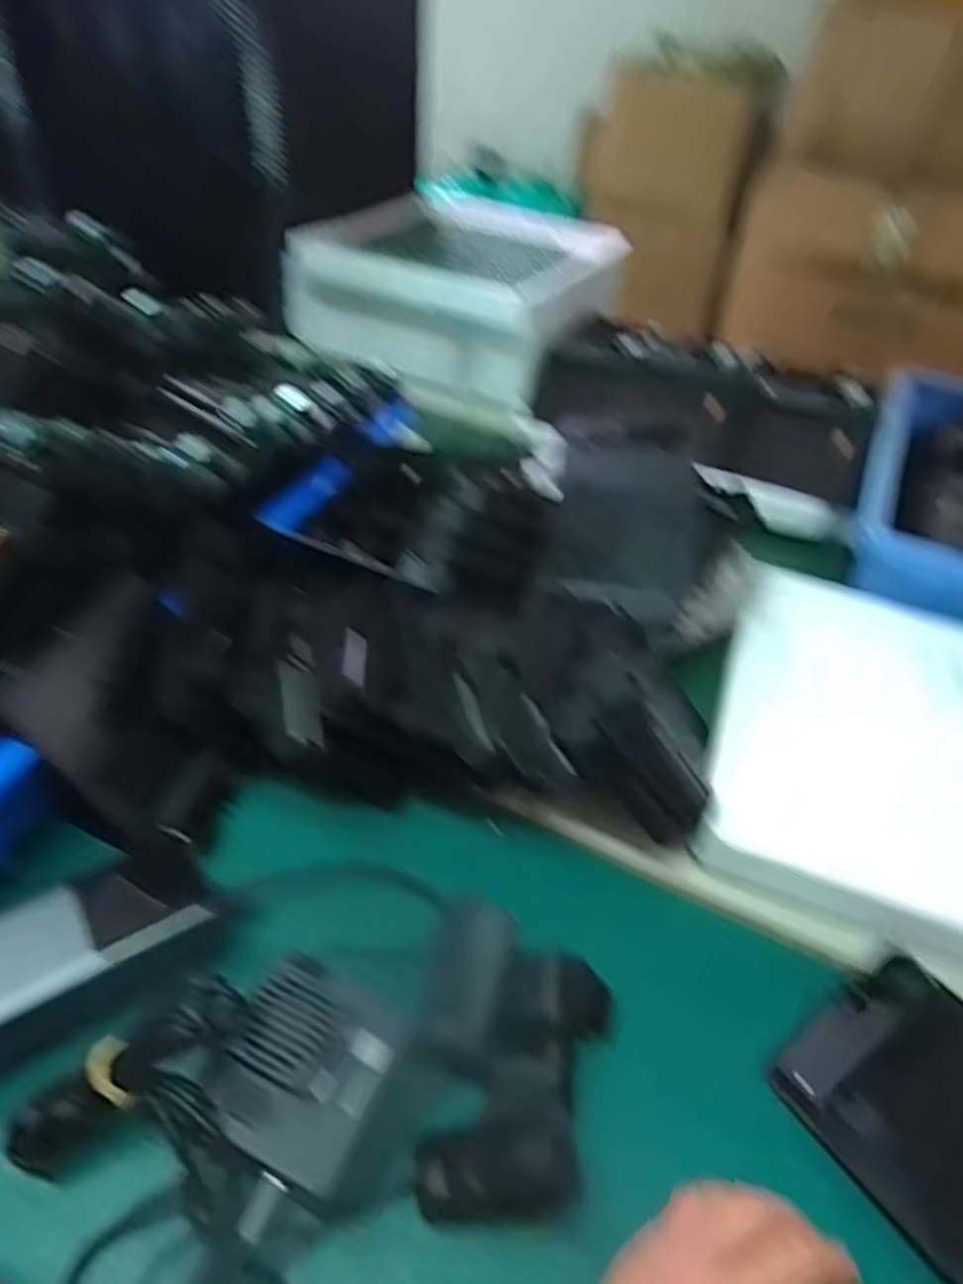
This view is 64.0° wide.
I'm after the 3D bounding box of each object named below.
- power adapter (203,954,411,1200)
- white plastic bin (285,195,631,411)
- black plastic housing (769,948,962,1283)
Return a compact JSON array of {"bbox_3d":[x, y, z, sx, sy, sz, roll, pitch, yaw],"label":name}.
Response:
[{"bbox_3d":[-0.074,0.180,0.330,0.067,0.019,0.075,32,52,4],"label":"power adapter"},{"bbox_3d":[-0.025,-0.431,0.948,0.324,0.120,0.293,23,45,19],"label":"white plastic bin"},{"bbox_3d":[0.220,0.226,0.358,0.104,0.010,0.133,-35,61,-19],"label":"black plastic housing"}]

